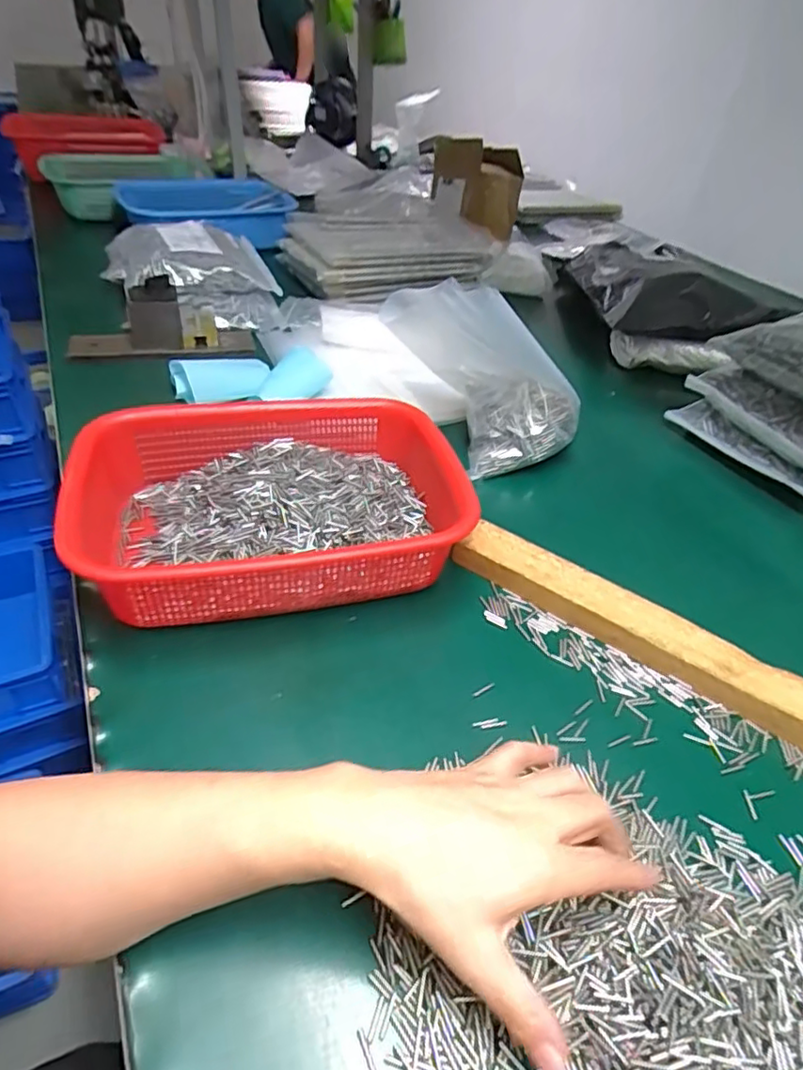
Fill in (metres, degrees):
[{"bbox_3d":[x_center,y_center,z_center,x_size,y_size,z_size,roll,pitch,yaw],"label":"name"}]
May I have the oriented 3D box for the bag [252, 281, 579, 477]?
[{"bbox_3d":[-0.003,-0.221,0.707,0.121,0.170,0.429,-25,37,-28],"label":"bag"}]

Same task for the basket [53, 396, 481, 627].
[{"bbox_3d":[-0.103,-0.029,0.491,0.288,0.077,0.211,-9,44,-14],"label":"basket"}]

